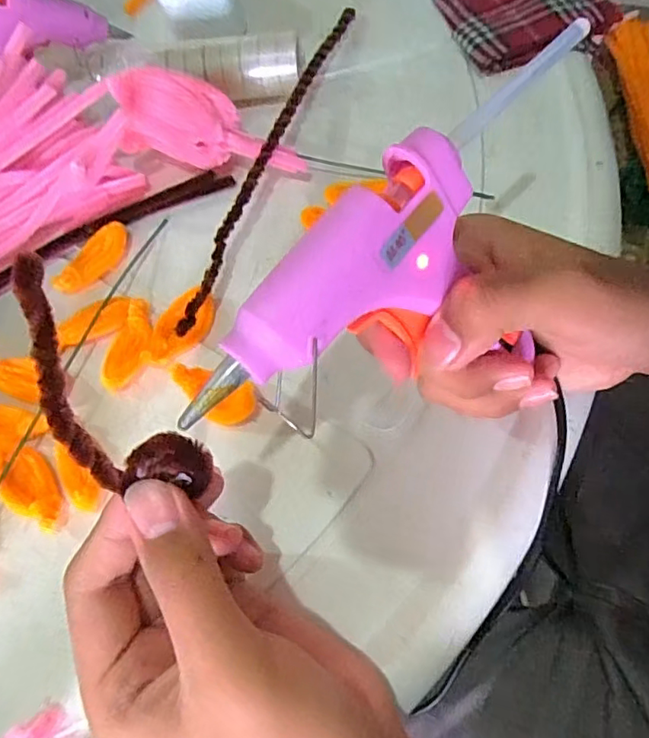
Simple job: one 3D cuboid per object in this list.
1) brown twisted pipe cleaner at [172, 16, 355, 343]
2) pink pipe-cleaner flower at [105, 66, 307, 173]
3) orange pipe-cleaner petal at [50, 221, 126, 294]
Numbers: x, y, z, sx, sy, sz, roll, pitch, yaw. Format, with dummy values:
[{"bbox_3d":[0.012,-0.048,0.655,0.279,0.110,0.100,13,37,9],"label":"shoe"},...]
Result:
[{"bbox_3d":[-0.031,-0.137,0.338,0.010,0.017,0.266,15,68,16],"label":"brown twisted pipe cleaner"},{"bbox_3d":[-0.070,-0.143,0.342,0.116,0.043,0.032,18,66,-3],"label":"pink pipe-cleaner flower"},{"bbox_3d":[-0.141,-0.067,0.340,0.018,0.011,0.054,34,74,22],"label":"orange pipe-cleaner petal"}]

